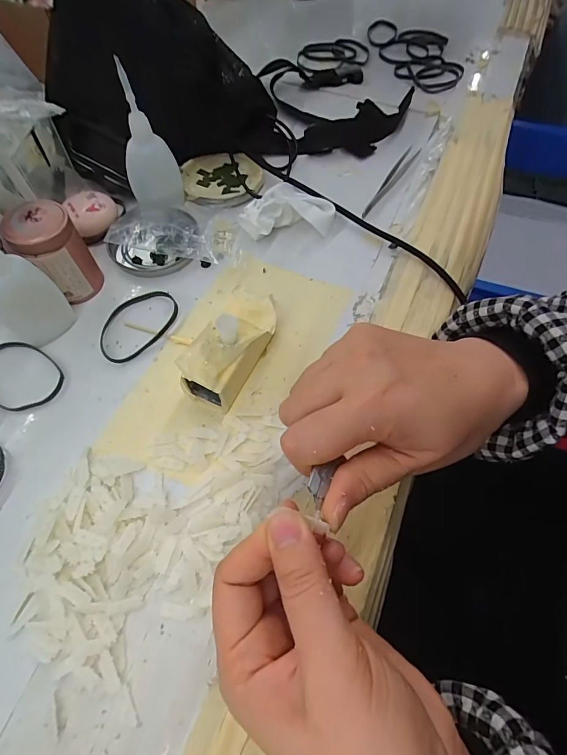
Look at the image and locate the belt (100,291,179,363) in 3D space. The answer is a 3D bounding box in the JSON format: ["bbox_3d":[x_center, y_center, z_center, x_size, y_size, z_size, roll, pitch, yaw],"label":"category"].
[{"bbox_3d":[-0.115,-0.044,0.303,0.070,0.009,0.049,-39,69,-19],"label":"belt"}]

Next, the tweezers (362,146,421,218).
[{"bbox_3d":[0.108,-0.200,0.388,0.014,0.007,0.121,31,66,15],"label":"tweezers"}]

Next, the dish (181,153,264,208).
[{"bbox_3d":[-0.060,-0.196,0.386,0.076,0.017,0.081,0,62,0],"label":"dish"}]

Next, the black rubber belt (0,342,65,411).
[{"bbox_3d":[-0.193,-0.003,0.281,0.050,0.006,0.063,-38,69,-19],"label":"black rubber belt"}]

